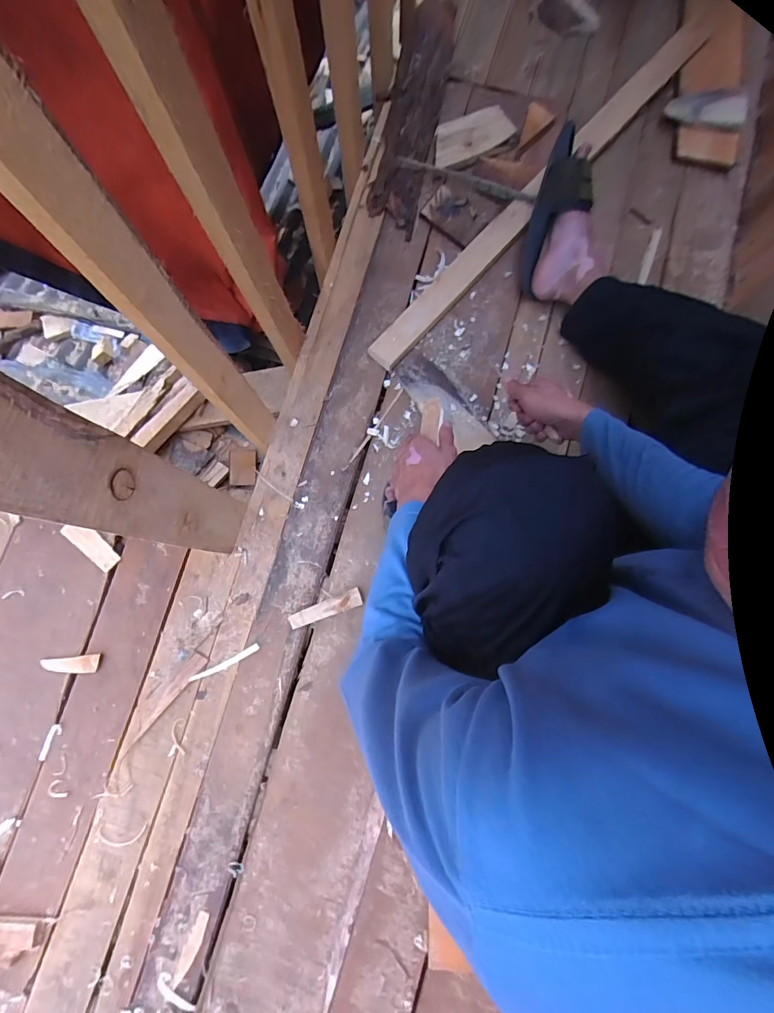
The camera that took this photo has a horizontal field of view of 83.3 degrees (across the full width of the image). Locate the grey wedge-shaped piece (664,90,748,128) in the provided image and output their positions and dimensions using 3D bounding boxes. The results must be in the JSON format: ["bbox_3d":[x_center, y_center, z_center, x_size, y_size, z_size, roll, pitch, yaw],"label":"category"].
[{"bbox_3d":[0.569,-0.705,0.770,0.126,0.040,0.038,16,80,3],"label":"grey wedge-shaped piece"}]

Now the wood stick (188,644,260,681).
[{"bbox_3d":[-0.265,0.258,0.712,0.124,0.010,0.013,-26,81,-5],"label":"wood stick"}]

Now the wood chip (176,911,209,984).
[{"bbox_3d":[-0.291,0.660,0.653,0.019,0.004,0.099,22,80,4],"label":"wood chip"}]

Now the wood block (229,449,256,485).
[{"bbox_3d":[-0.369,-0.100,1.113,0.065,0.012,0.090,0,89,-18],"label":"wood block"}]

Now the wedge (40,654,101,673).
[{"bbox_3d":[-0.517,0.260,0.713,0.093,0.012,0.028,-6,82,1],"label":"wedge"}]

